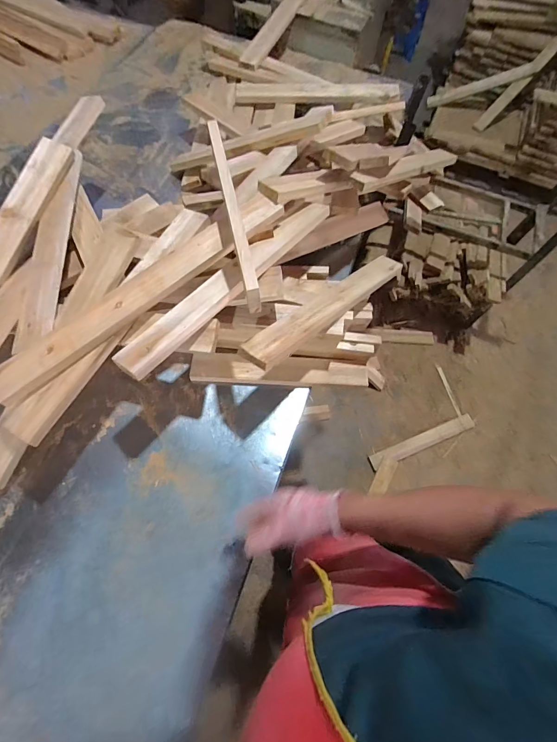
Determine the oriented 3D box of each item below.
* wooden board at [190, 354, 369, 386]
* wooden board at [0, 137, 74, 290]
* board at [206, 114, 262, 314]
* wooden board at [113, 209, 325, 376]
[{"bbox_3d":[0.004,-0.003,0.741,0.378,0.033,0.056,1,64,-3],"label":"wooden board"},{"bbox_3d":[-0.528,-0.241,0.650,0.074,0.020,0.483,21,76,-17],"label":"wooden board"},{"bbox_3d":[-0.084,-0.288,0.595,0.022,0.054,0.410,-10,65,-9],"label":"board"},{"bbox_3d":[-0.071,-0.173,0.607,0.065,0.031,0.502,37,68,13],"label":"wooden board"}]

